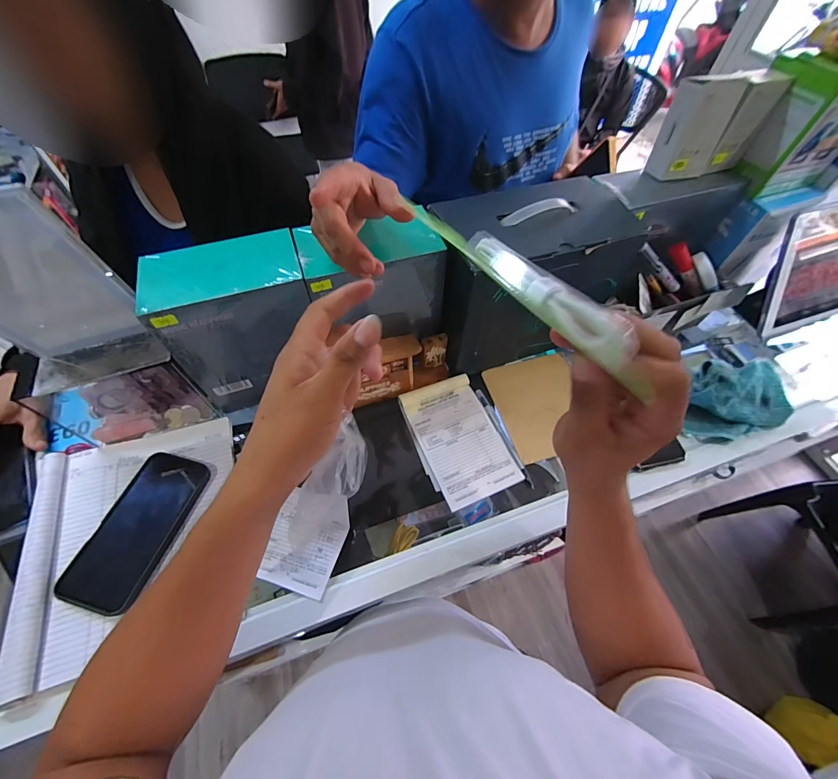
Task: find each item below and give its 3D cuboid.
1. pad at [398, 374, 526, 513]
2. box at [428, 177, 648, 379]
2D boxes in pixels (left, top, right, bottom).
[{"bbox_3d":[0.052,0.065,0.495,0.111,0.017,0.171,-19,59,-12],"label":"pad"},{"bbox_3d":[0.155,-0.156,0.515,0.260,0.201,0.136,-17,59,-11],"label":"box"}]

